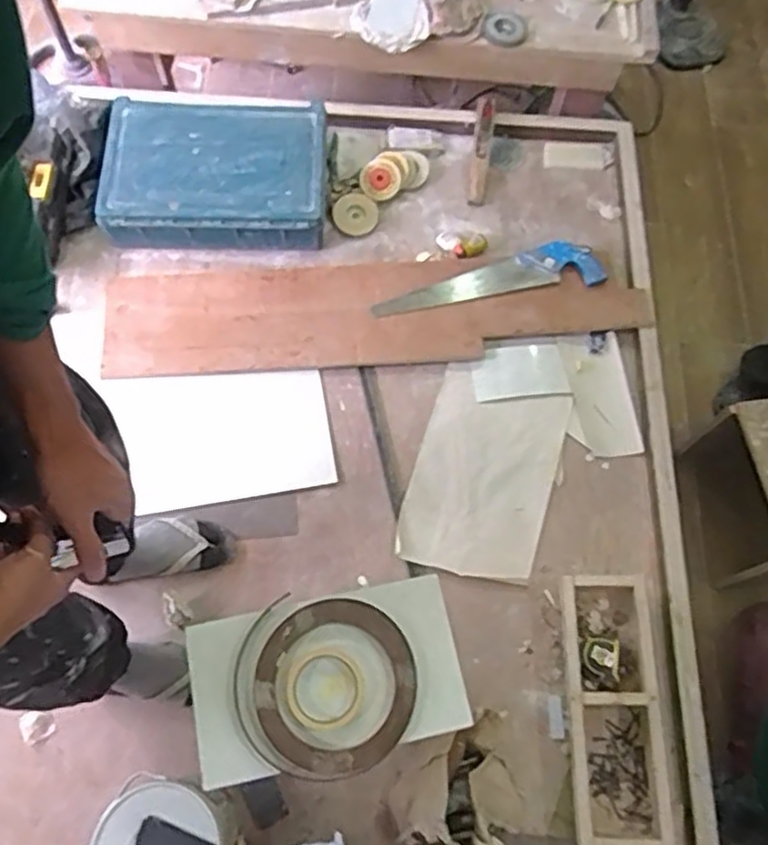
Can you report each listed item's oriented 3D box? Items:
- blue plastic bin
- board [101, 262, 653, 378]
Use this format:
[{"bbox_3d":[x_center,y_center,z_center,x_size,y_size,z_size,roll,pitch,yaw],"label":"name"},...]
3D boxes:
[{"bbox_3d":[-0.366,-0.555,1.548,0.470,0.104,0.353,1,68,-2],"label":"blue plastic bin"},{"bbox_3d":[-0.027,-0.233,1.495,1.107,0.033,0.258,-4,63,0],"label":"board"}]

